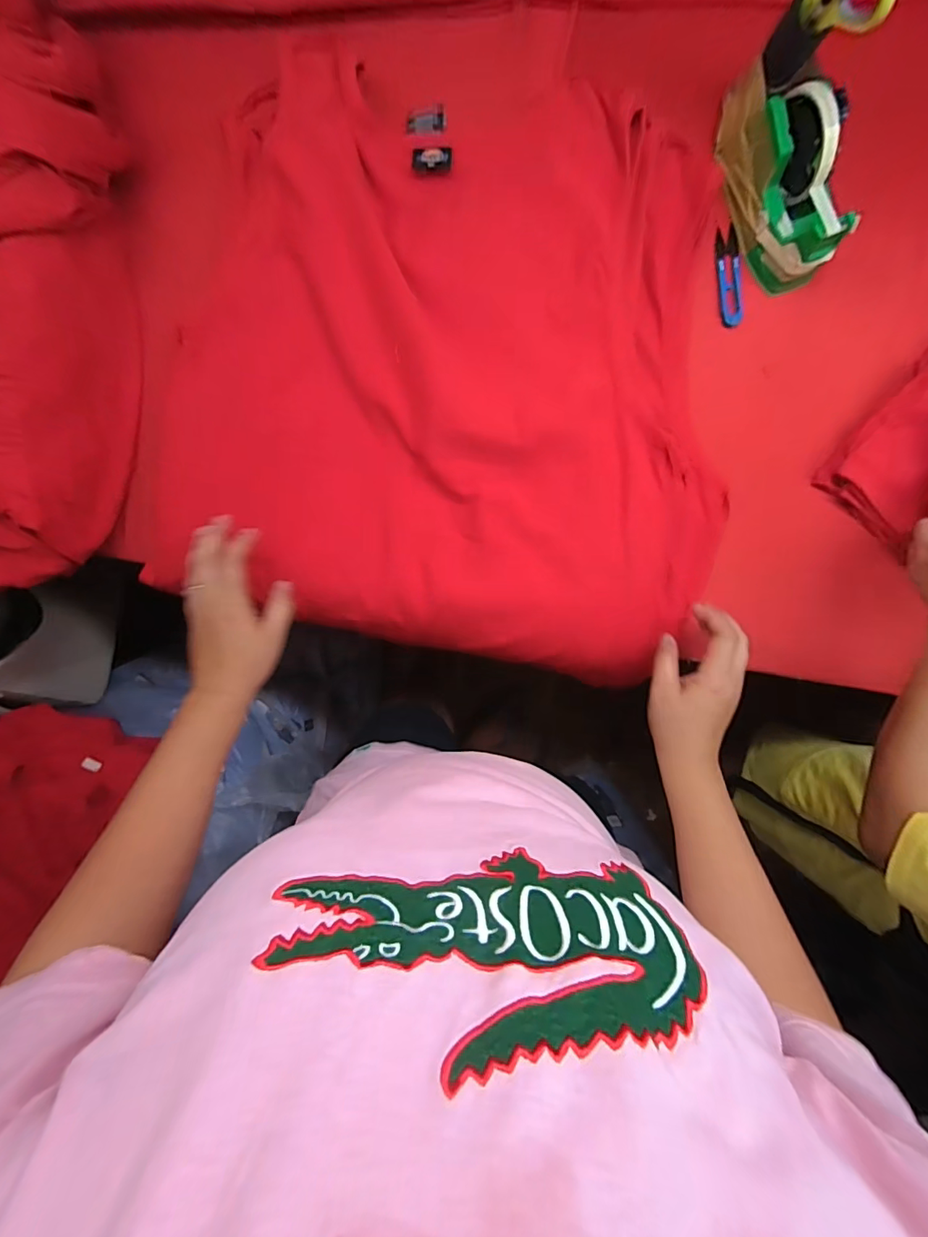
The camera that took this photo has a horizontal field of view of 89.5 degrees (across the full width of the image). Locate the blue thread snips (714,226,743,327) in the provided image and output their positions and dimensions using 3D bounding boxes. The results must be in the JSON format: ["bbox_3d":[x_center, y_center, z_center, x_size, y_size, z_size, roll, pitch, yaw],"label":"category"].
[{"bbox_3d":[0.285,-0.365,0.504,0.025,0.010,0.097,-8,93,1],"label":"blue thread snips"}]

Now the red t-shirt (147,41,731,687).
[{"bbox_3d":[-0.007,-0.227,0.498,0.571,0.057,0.583,11,93,0],"label":"red t-shirt"}]

